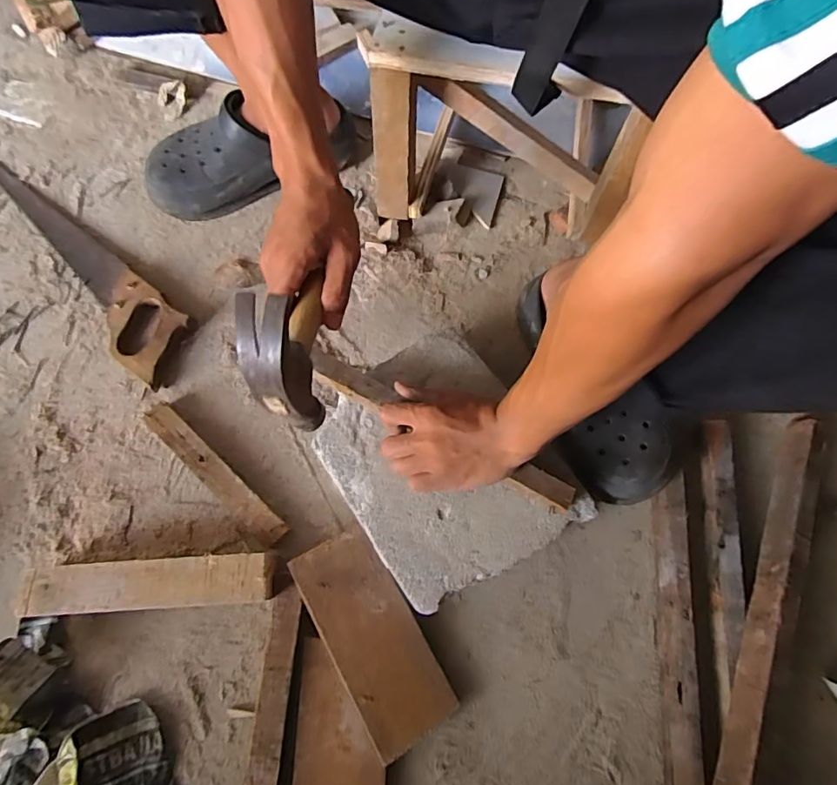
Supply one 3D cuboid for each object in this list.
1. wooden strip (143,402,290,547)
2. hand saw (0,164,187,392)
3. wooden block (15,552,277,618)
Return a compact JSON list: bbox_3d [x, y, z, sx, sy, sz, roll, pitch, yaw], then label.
[{"bbox_3d":[-0.225,0.089,0.556,0.208,0.022,0.031,42,77,12],"label":"wooden strip"},{"bbox_3d":[-0.444,-0.168,0.638,0.410,0.023,0.087,40,76,11],"label":"hand saw"},{"bbox_3d":[-0.267,0.191,0.508,0.238,0.046,0.051,-3,72,-1],"label":"wooden block"}]

